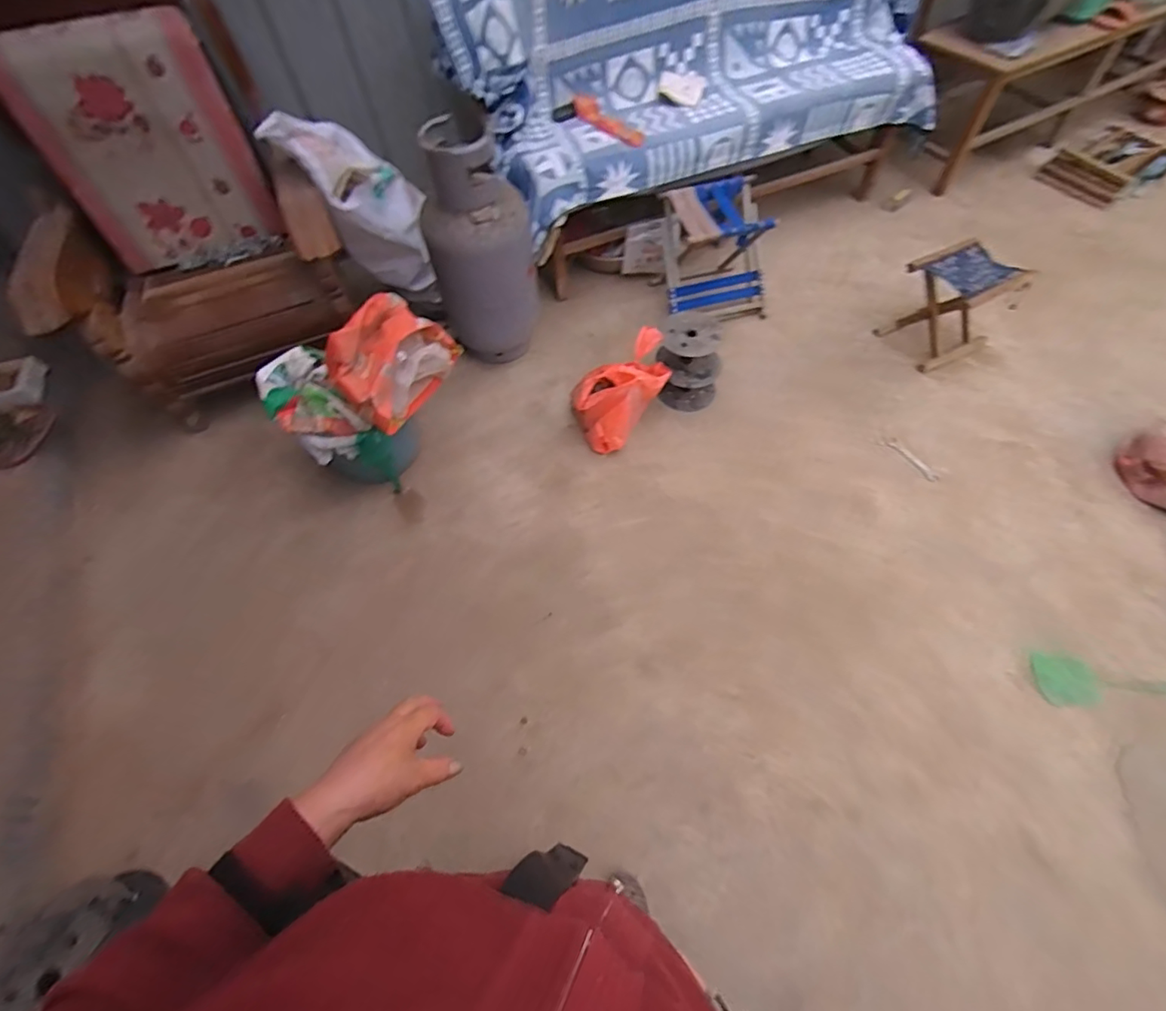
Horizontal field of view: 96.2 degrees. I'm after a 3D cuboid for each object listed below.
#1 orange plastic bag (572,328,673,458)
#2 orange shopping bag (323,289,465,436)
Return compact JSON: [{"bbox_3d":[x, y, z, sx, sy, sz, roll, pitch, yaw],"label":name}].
[{"bbox_3d":[0.111,-0.357,1.634,0.227,0.233,0.333,38,68,22],"label":"orange plastic bag"},{"bbox_3d":[-0.463,-0.351,1.308,0.155,0.255,0.309,27,64,17],"label":"orange shopping bag"}]

